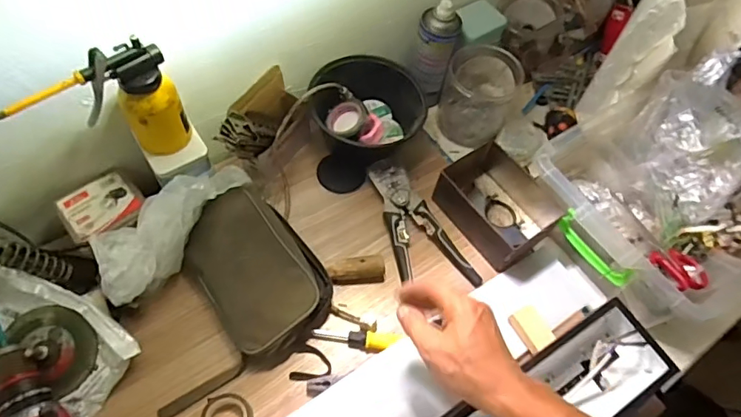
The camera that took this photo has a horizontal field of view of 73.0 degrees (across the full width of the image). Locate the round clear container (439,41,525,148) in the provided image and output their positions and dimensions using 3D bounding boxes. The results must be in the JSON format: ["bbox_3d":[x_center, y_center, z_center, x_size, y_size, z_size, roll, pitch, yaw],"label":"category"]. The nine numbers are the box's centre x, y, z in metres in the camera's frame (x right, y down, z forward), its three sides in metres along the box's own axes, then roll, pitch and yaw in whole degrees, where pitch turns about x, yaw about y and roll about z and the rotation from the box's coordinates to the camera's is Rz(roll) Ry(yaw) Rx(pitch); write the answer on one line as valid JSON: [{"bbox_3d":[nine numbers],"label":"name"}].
[{"bbox_3d":[0.172,-0.182,0.805,0.108,0.112,0.117,2,60,-3],"label":"round clear container"}]

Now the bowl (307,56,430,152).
[{"bbox_3d":[-0.007,-0.148,0.745,0.164,0.079,0.151,2,60,-3],"label":"bowl"}]

